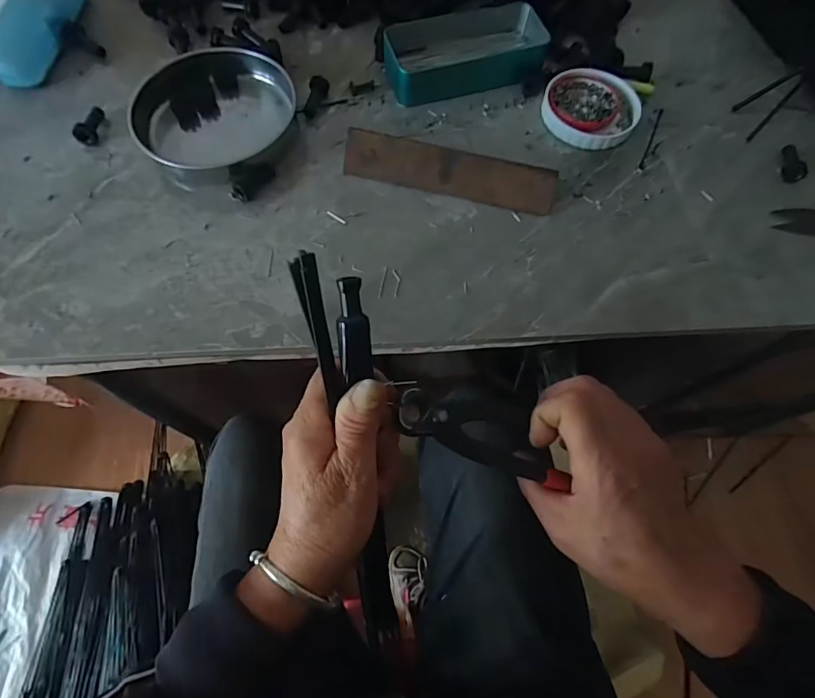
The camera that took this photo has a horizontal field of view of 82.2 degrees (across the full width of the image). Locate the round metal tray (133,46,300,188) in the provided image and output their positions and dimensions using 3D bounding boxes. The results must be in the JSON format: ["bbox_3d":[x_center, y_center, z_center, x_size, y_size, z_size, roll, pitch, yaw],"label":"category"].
[{"bbox_3d":[-0.168,-0.210,0.423,0.139,0.029,0.143,1,67,-2],"label":"round metal tray"}]

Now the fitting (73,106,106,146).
[{"bbox_3d":[-0.284,-0.200,0.416,0.018,0.017,0.042,-6,68,-5],"label":"fitting"}]

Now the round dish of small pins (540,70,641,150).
[{"bbox_3d":[0.172,-0.228,0.442,0.088,0.018,0.083,1,67,-2],"label":"round dish of small pins"}]

